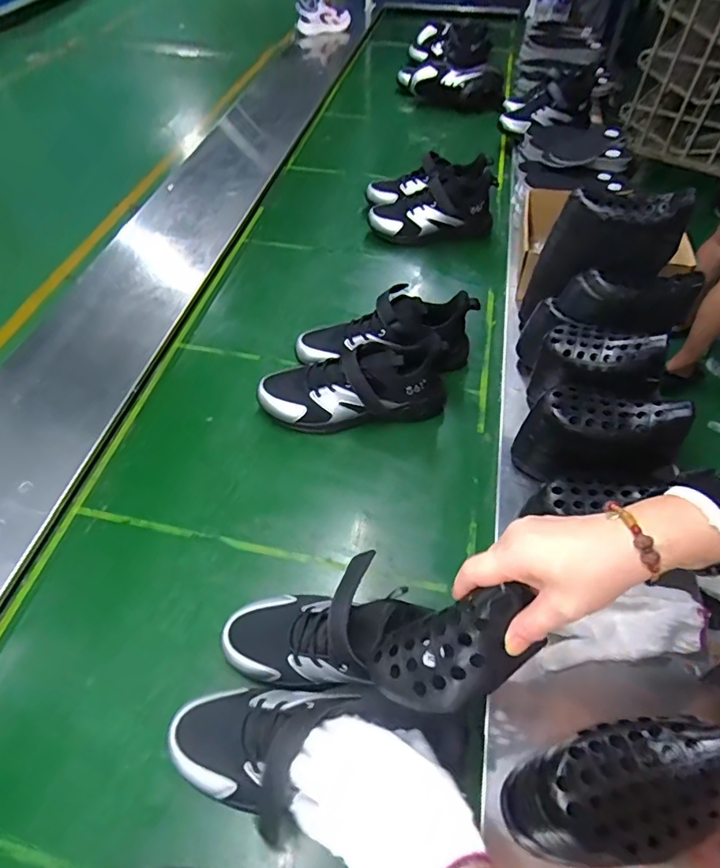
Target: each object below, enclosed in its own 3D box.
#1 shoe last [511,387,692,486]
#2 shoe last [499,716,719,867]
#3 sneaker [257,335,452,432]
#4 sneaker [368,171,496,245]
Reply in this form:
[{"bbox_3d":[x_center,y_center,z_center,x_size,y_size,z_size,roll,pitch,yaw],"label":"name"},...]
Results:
[{"bbox_3d":[0.274,0.018,0.589,0.164,0.151,0.069,19,54,17],"label":"shoe last"},{"bbox_3d":[0.201,0.281,0.385,0.189,0.078,0.082,-25,54,10],"label":"shoe last"},{"bbox_3d":[-0.005,-0.070,0.731,0.291,0.115,0.091,-2,54,-1],"label":"sneaker"},{"bbox_3d":[0.163,-0.473,1.028,0.286,0.106,0.102,-3,54,-1],"label":"sneaker"}]

